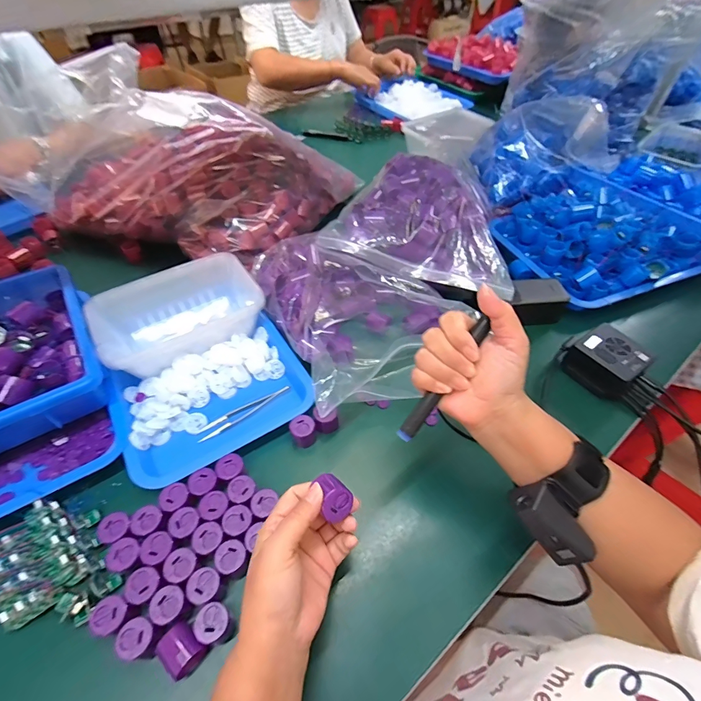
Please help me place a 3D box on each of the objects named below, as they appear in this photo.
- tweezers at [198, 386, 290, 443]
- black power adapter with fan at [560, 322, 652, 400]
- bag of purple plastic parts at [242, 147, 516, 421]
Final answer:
[{"bbox_3d":[-0.132,0.076,0.467,0.121,0.005,0.018,-29,57,-22],"label":"tweezers"},{"bbox_3d":[0.341,0.015,0.496,0.068,0.049,0.076,-27,56,-21],"label":"black power adapter with fan"},{"bbox_3d":[0.050,-0.116,0.555,0.364,0.142,0.318,-24,55,-19],"label":"bag of purple plastic parts"}]

